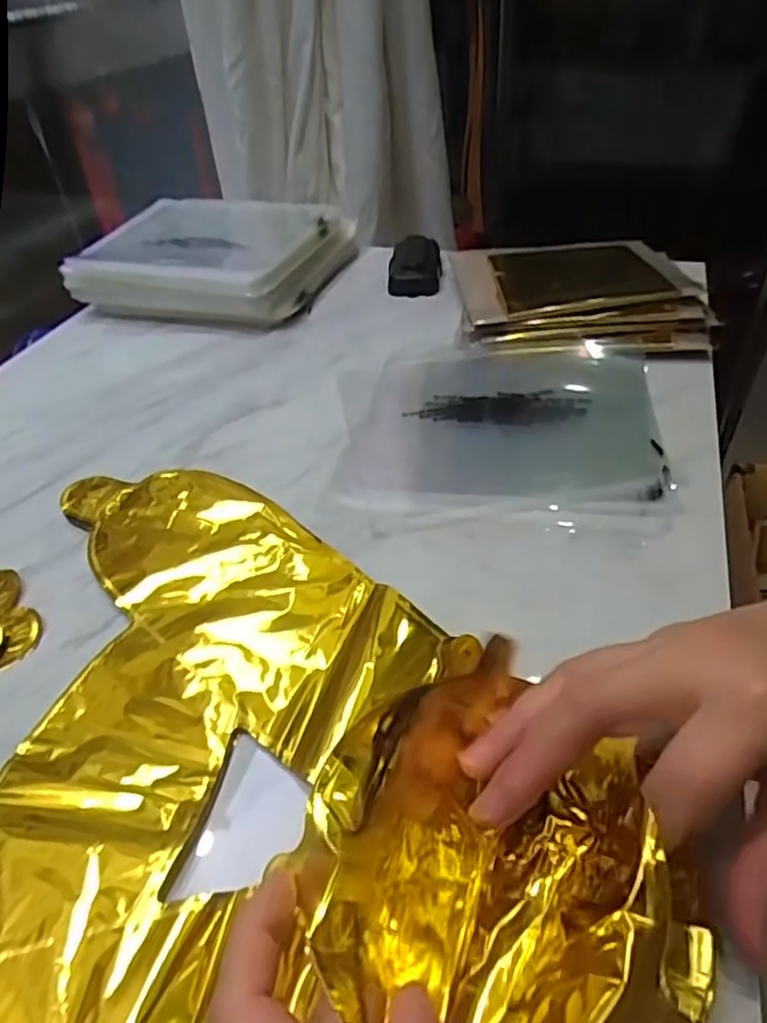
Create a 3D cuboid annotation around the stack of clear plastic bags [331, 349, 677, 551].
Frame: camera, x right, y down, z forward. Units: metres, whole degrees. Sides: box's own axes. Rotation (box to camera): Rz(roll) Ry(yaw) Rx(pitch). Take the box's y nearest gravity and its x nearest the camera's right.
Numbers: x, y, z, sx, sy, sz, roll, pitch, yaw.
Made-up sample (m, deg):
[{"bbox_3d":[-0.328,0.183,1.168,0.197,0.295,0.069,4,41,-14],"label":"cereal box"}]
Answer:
[{"bbox_3d":[0.078,-0.061,0.472,0.224,0.012,0.218,2,41,8],"label":"stack of clear plastic bags"}]

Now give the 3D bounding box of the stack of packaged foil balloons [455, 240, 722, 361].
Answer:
[{"bbox_3d":[0.171,-0.196,0.598,0.196,0.036,0.200,-1,41,6],"label":"stack of packaged foil balloons"}]

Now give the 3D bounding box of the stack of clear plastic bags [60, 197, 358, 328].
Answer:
[{"bbox_3d":[-0.170,-0.271,0.705,0.233,0.059,0.229,10,43,17],"label":"stack of clear plastic bags"}]

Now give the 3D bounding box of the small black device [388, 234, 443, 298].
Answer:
[{"bbox_3d":[0.033,-0.254,0.690,0.054,0.031,0.099,-2,41,4],"label":"small black device"}]

